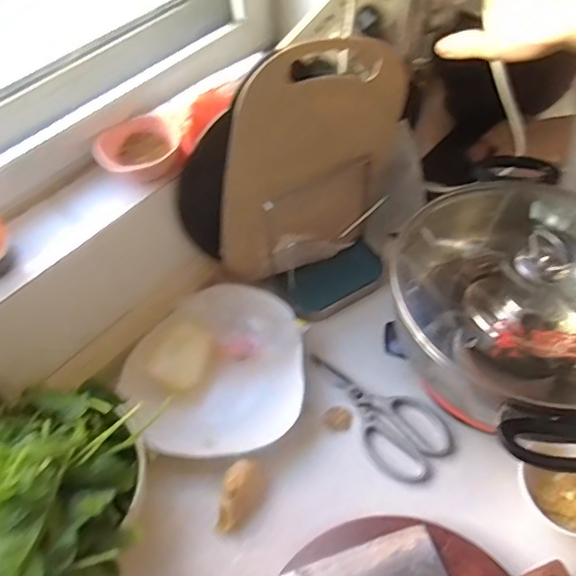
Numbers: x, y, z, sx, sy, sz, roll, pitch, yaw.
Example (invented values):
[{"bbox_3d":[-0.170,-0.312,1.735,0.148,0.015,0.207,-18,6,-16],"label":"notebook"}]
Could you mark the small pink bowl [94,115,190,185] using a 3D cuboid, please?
[{"bbox_3d":[-0.179,-0.163,0.665,0.088,0.038,0.087,-25,56,-15],"label":"small pink bowl"}]

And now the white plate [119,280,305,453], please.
[{"bbox_3d":[-0.090,0.105,0.714,0.228,0.071,0.202,-12,53,-7],"label":"white plate"}]

